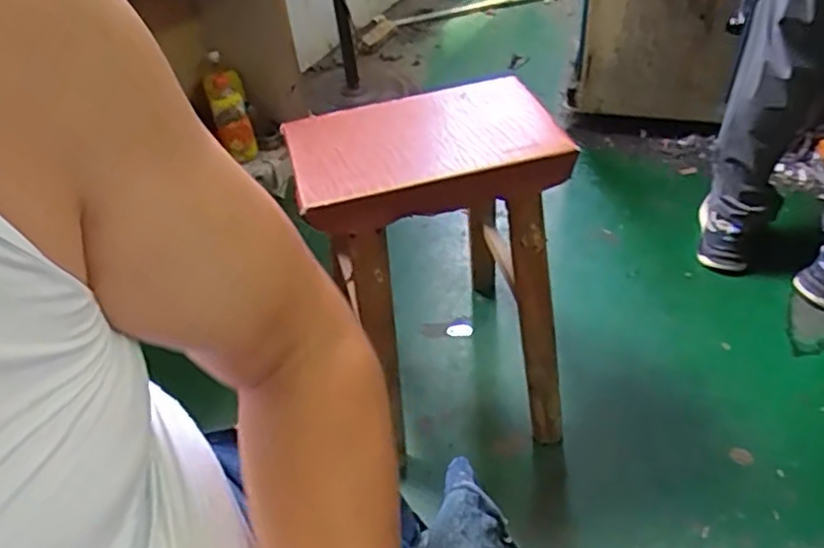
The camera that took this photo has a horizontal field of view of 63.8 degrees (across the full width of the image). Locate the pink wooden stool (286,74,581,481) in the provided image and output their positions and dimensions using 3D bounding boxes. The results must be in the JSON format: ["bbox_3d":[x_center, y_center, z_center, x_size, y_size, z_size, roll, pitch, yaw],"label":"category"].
[{"bbox_3d":[0.046,0.003,1.042,0.353,0.477,0.383,-17,45,-10],"label":"pink wooden stool"}]

